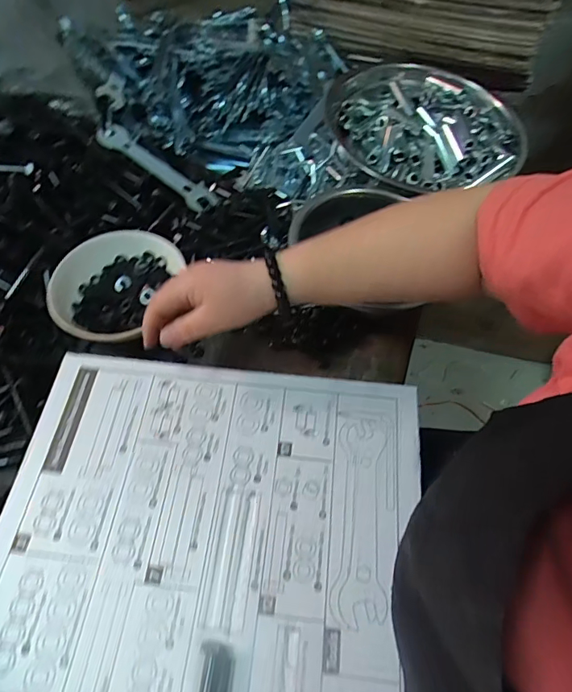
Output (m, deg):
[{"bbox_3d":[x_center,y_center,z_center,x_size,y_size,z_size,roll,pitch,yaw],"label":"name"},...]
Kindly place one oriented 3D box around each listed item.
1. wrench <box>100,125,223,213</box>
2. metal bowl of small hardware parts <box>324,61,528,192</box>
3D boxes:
[{"bbox_3d":[-0.149,-0.207,0.543,0.154,0.011,0.036,34,62,-3],"label":"wrench"},{"bbox_3d":[0.176,-0.285,0.615,0.222,0.058,0.216,1,58,-1],"label":"metal bowl of small hardware parts"}]

